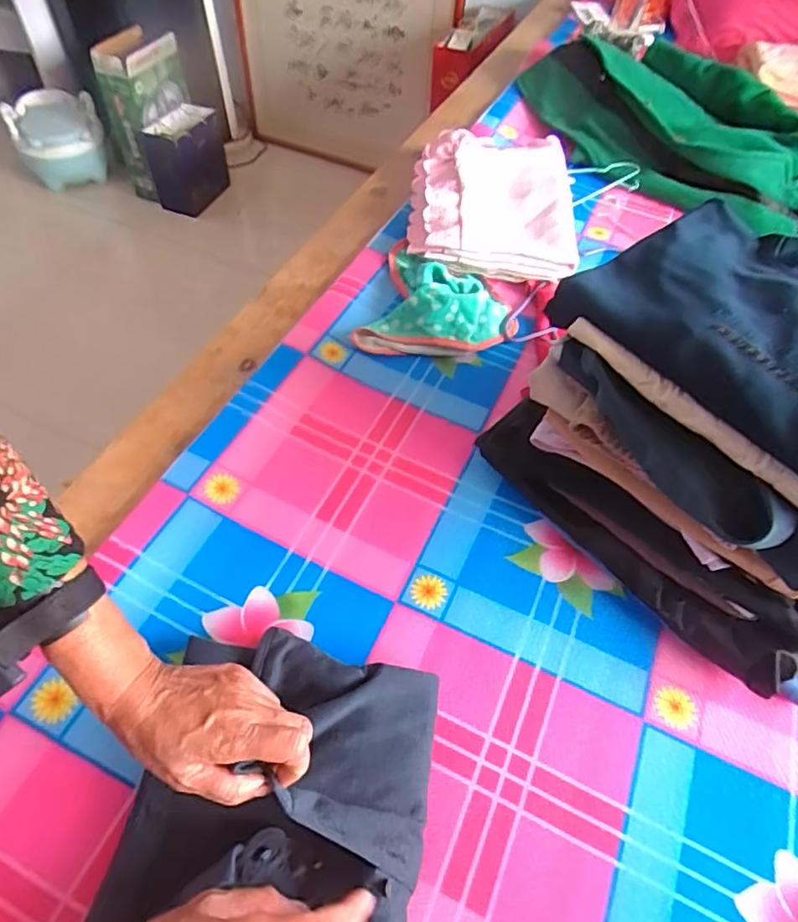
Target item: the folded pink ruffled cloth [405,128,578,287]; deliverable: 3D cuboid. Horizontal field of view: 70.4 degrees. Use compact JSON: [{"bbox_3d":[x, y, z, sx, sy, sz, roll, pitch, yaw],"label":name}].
[{"bbox_3d":[0.148,-0.425,0.919,0.252,0.055,0.303,5,55,0],"label":"folded pink ruffled cloth"}]

